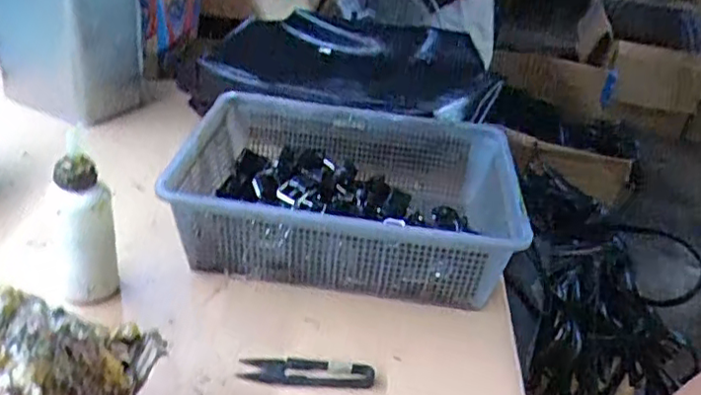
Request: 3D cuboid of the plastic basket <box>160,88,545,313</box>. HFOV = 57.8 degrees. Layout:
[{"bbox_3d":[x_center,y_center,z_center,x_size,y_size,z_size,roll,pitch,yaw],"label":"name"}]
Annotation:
[{"bbox_3d":[0.000,-0.003,0.622,0.306,0.098,0.245,8,31,2],"label":"plastic basket"}]

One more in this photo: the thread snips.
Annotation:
[{"bbox_3d":[-0.032,0.129,0.473,0.098,0.011,0.025,4,31,-3],"label":"thread snips"}]

